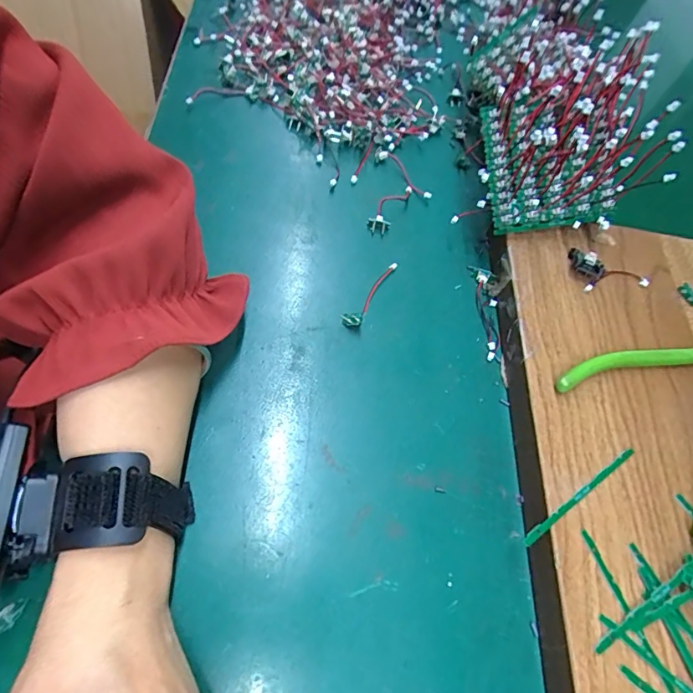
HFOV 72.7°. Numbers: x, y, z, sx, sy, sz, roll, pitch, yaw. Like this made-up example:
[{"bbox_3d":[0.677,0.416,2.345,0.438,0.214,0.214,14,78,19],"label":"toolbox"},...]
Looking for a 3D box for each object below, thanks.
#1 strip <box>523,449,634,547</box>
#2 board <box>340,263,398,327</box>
[{"bbox_3d":[0.124,0.076,0.246,0.085,0.005,0.005,-28,71,-24],"label":"strip"},{"bbox_3d":[0.017,-0.037,0.315,0.013,0.011,0.062,31,61,6],"label":"board"}]

